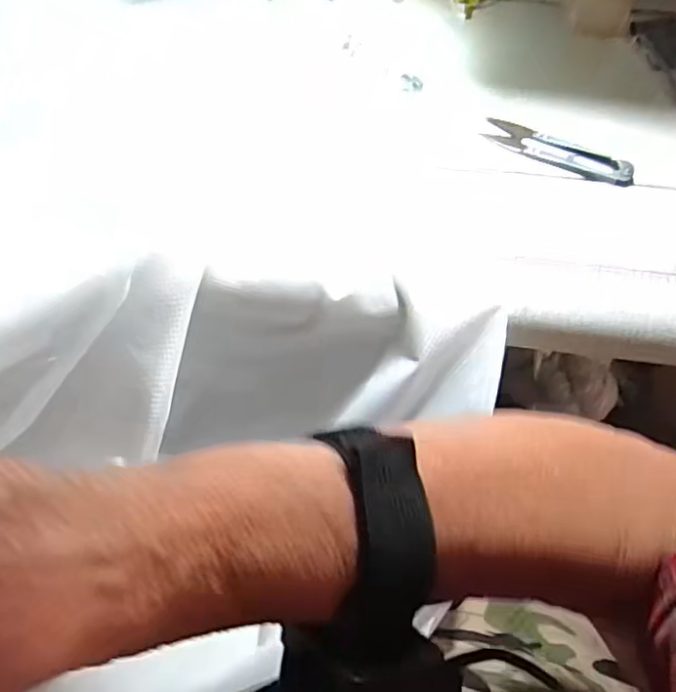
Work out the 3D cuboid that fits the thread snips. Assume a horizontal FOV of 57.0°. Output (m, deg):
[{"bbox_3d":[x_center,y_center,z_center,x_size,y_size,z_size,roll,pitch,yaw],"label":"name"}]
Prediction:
[{"bbox_3d":[0.142,-0.127,0.404,0.095,0.011,0.023,24,64,11],"label":"thread snips"}]

